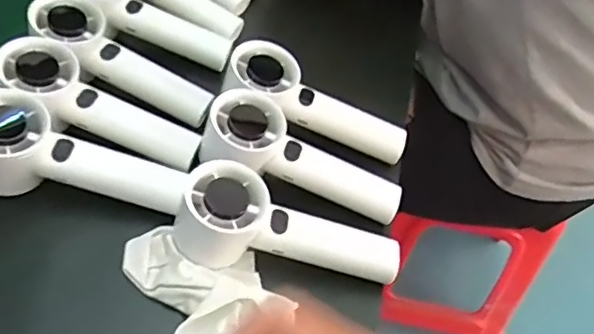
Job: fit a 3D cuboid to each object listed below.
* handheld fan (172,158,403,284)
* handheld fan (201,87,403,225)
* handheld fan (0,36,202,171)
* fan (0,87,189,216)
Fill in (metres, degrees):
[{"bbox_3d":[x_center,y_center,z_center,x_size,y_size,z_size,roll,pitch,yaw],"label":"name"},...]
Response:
[{"bbox_3d":[-0.006,0.049,0.408,0.157,0.053,0.057,17,50,-11],"label":"handheld fan"},{"bbox_3d":[0.004,-0.002,0.446,0.160,0.035,0.057,28,52,-7],"label":"handheld fan"},{"bbox_3d":[-0.151,-0.043,0.445,0.155,0.035,0.045,30,51,-10],"label":"handheld fan"},{"bbox_3d":[-0.157,-0.001,0.411,0.154,0.049,0.055,18,51,-7],"label":"fan"}]

